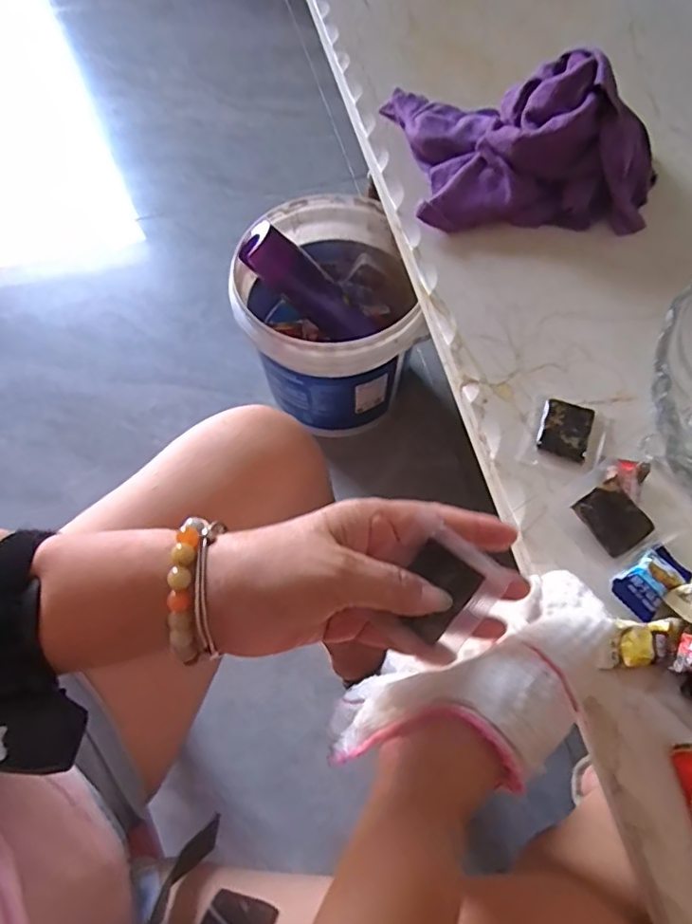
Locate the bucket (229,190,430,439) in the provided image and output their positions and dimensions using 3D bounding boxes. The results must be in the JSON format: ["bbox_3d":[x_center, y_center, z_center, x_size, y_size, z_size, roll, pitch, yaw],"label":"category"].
[{"bbox_3d":[-0.028,-0.196,0.847,0.234,0.256,0.250,-3,65,-1],"label":"bucket"}]

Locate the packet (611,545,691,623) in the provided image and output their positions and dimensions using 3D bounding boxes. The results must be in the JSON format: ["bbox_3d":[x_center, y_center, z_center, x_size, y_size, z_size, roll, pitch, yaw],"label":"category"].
[{"bbox_3d":[0.189,0.073,0.358,0.047,0.014,0.028,-34,69,-14],"label":"packet"}]

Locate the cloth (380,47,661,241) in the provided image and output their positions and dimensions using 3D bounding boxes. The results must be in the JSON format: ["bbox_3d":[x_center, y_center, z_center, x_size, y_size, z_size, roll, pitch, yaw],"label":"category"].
[{"bbox_3d":[0.150,-0.284,0.491,0.218,0.081,0.163,1,65,1],"label":"cloth"}]

